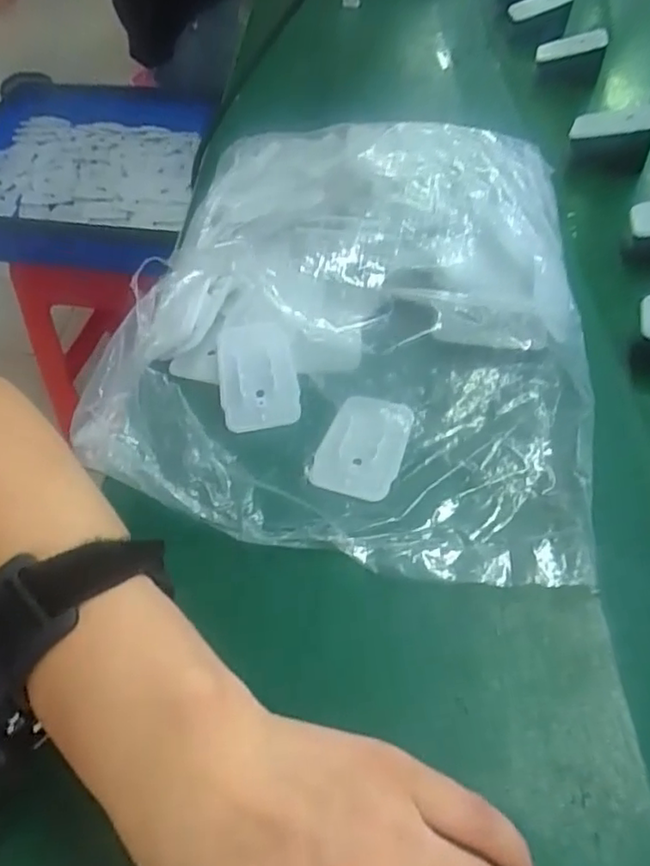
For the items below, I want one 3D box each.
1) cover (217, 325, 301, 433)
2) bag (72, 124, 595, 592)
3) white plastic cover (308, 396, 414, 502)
[{"bbox_3d":[-0.040,-0.034,0.372,0.044,0.009,0.067,-6,75,-5],"label":"cover"},{"bbox_3d":[0.021,-0.084,0.374,0.263,0.070,0.315,11,51,7],"label":"bag"},{"bbox_3d":[0.021,0.006,0.342,0.044,0.012,0.063,15,52,14],"label":"white plastic cover"}]

